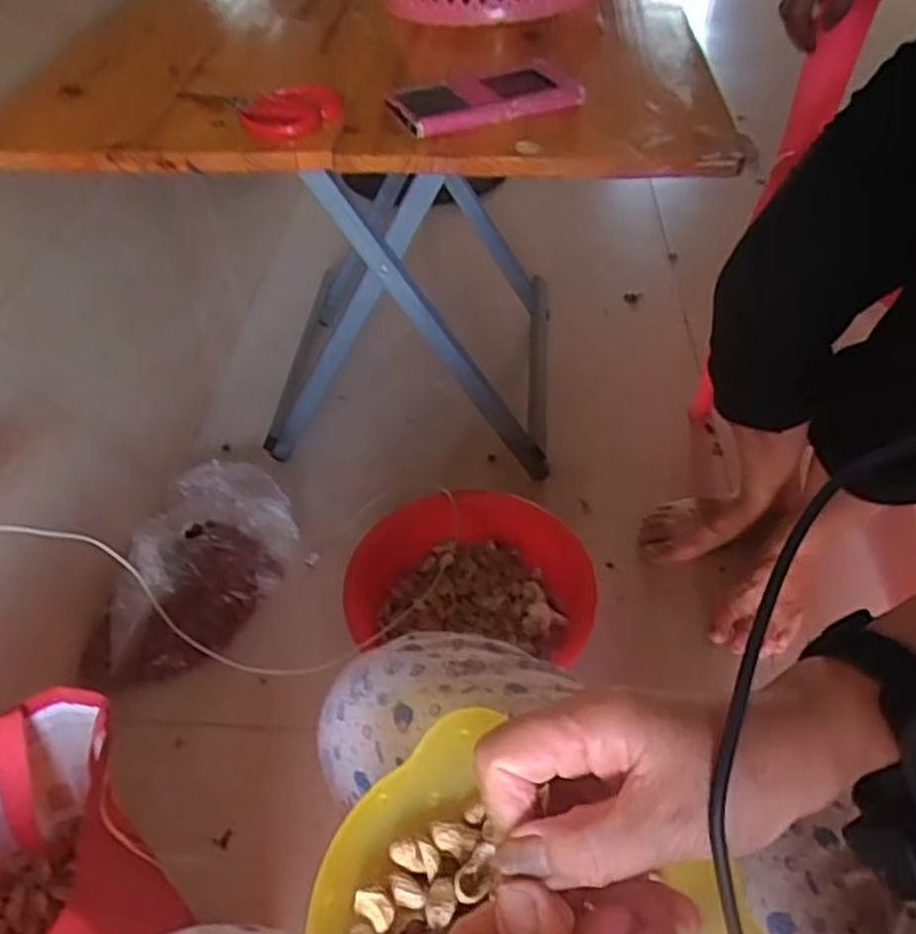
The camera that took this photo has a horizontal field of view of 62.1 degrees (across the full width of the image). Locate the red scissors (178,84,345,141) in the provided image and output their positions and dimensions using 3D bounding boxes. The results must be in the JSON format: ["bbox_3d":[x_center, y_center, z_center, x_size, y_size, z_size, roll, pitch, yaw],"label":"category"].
[{"bbox_3d":[-0.175,-0.329,0.693,0.160,0.025,0.074,28,55,29],"label":"red scissors"}]

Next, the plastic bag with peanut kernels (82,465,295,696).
[{"bbox_3d":[-0.329,0.126,0.965,0.182,0.085,0.337,4,46,10],"label":"plastic bag with peanut kernels"}]

